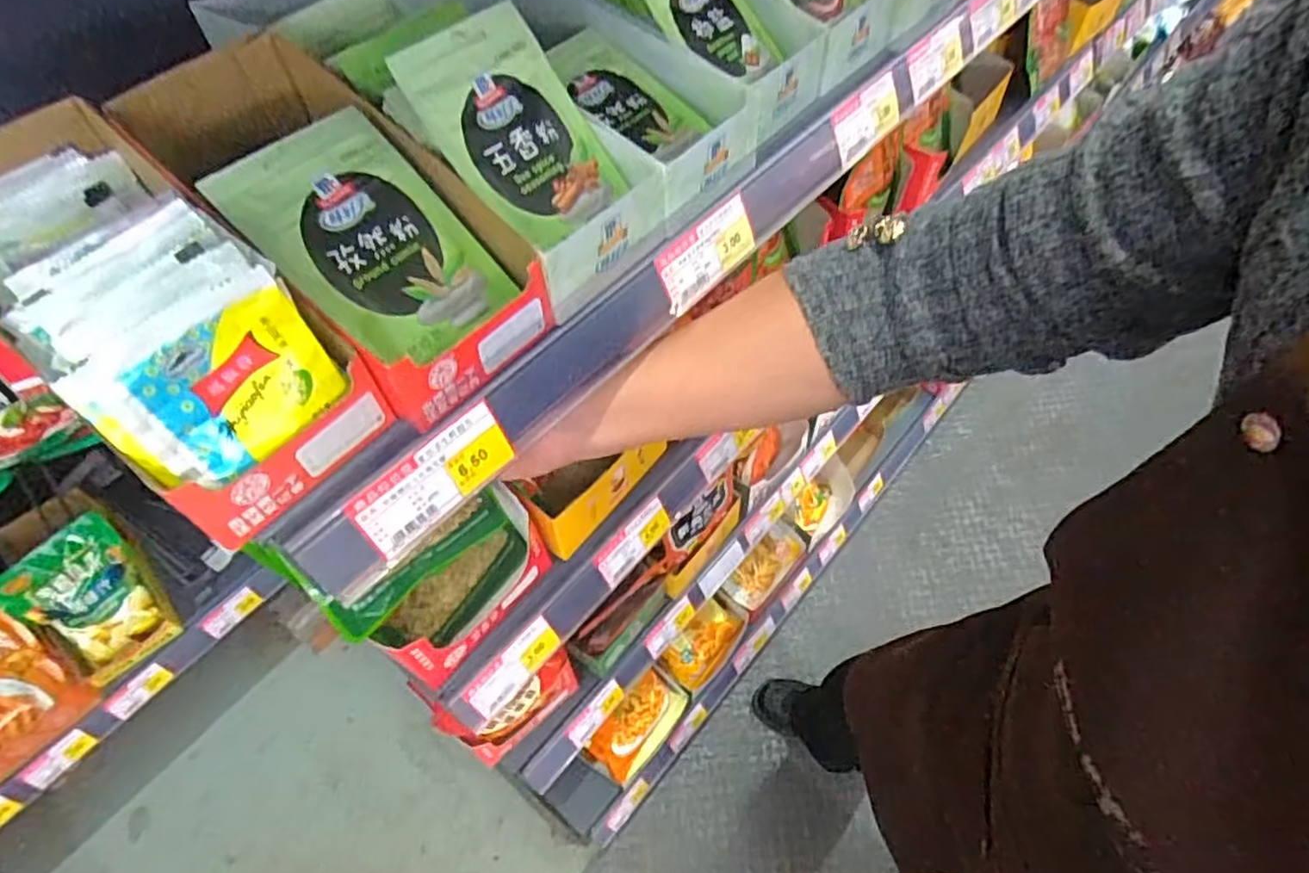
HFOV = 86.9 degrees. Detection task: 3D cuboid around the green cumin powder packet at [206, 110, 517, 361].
[{"bbox_3d":[-0.128,-0.087,0.309,0.112,0.007,0.081,46,63,-8],"label":"green cumin powder packet"}]

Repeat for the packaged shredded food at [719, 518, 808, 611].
[{"bbox_3d":[0.186,0.226,1.173,0.074,0.040,0.165,34,63,22],"label":"packaged shredded food"}]

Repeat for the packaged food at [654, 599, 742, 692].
[{"bbox_3d":[0.080,0.333,1.109,0.074,0.063,0.149,32,62,21],"label":"packaged food"}]

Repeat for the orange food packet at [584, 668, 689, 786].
[{"bbox_3d":[-0.030,0.423,1.029,0.097,0.045,0.148,50,57,-10],"label":"orange food packet"}]

